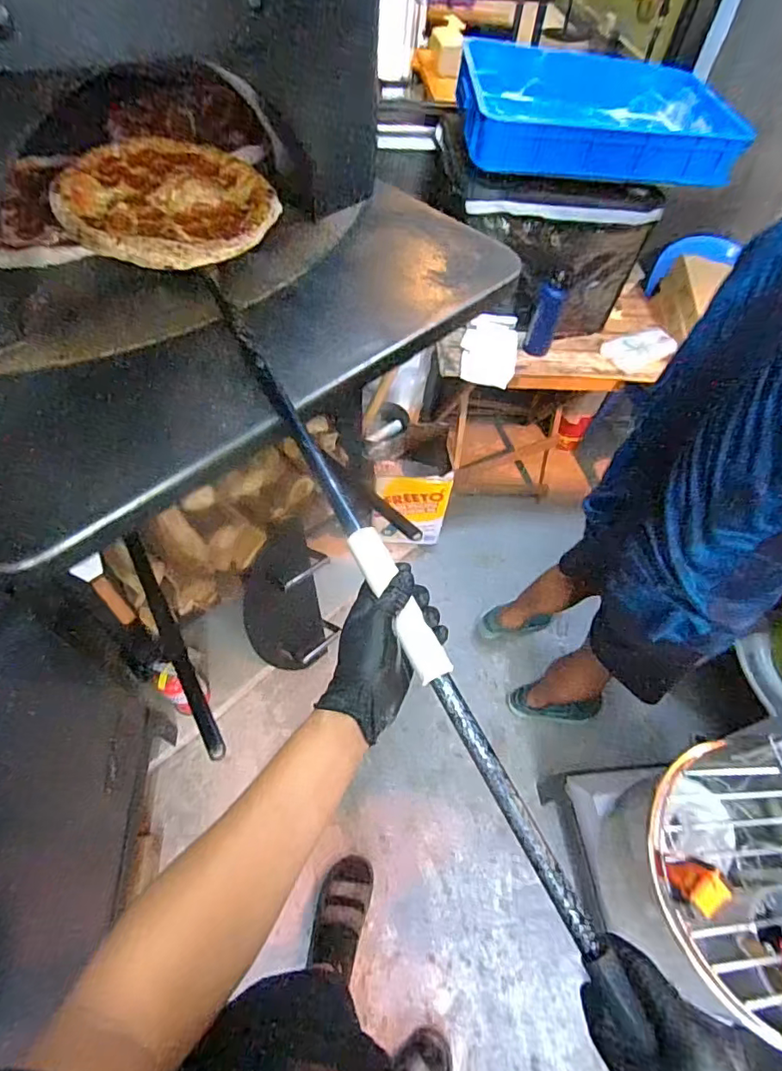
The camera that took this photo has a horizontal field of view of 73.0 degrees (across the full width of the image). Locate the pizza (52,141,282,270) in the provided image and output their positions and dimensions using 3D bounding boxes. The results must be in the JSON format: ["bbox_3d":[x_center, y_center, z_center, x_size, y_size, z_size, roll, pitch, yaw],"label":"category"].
[{"bbox_3d":[-0.302,-0.464,0.725,0.278,0.038,0.279,2,56,-3],"label":"pizza"}]

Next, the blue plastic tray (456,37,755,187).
[{"bbox_3d":[0.484,-1.038,1.292,0.630,0.116,0.492,5,56,-1],"label":"blue plastic tray"}]

